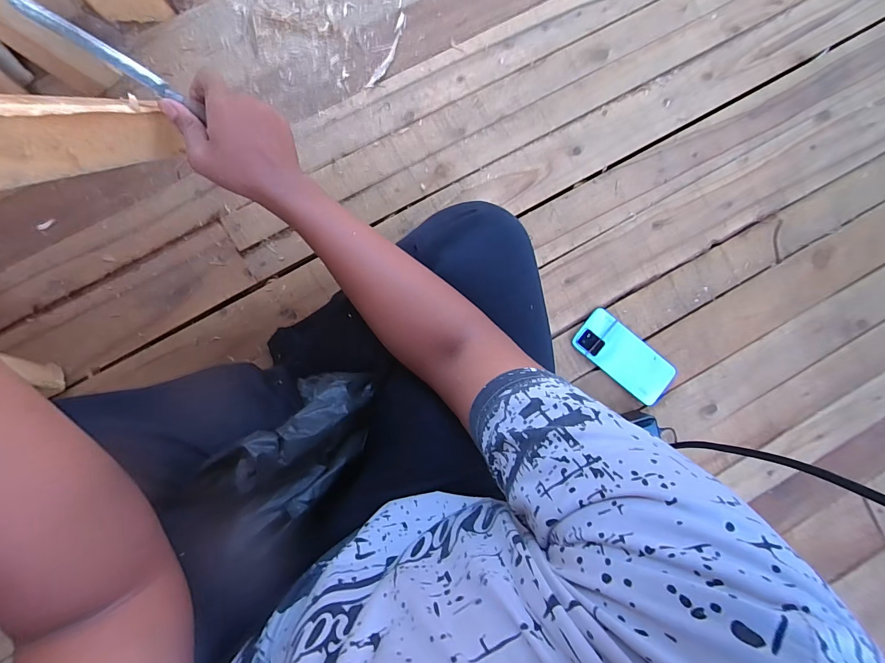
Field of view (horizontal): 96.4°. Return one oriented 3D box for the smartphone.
[{"bbox_3d":[0.283,0.040,0.609,0.164,0.014,0.075,39,96,-1],"label":"smartphone"}]

